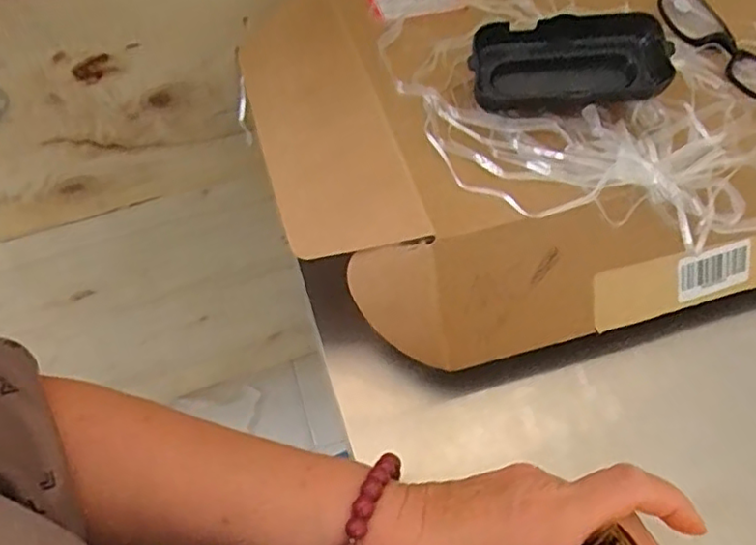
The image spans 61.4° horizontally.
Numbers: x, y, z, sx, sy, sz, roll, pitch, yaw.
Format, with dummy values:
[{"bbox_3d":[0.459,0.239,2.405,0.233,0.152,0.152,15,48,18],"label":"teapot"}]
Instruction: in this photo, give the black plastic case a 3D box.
[{"bbox_3d":[0.113,-0.122,0.375,0.115,0.034,0.045,-2,58,-1],"label":"black plastic case"}]

